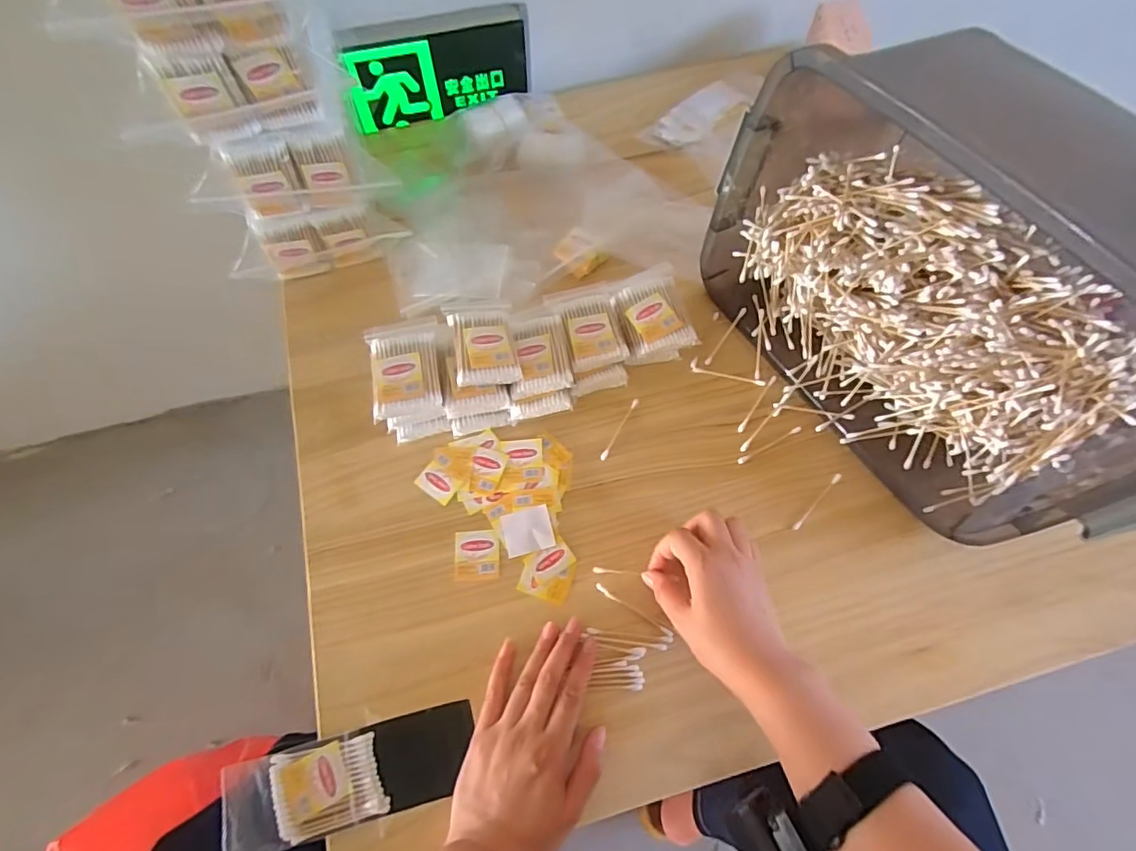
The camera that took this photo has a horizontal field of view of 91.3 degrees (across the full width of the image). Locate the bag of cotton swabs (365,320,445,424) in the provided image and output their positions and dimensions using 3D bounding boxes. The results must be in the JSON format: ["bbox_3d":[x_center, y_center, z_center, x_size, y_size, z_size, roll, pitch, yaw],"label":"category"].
[{"bbox_3d":[-0.146,-0.055,0.496,0.061,0.016,0.090,-12,66,-5],"label":"bag of cotton swabs"}]

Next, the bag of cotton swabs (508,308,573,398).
[{"bbox_3d":[-0.028,-0.070,0.518,0.055,0.015,0.084,-8,65,-3],"label":"bag of cotton swabs"}]

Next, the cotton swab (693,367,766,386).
[{"bbox_3d":[0.160,-0.049,0.553,0.071,0.004,0.006,13,69,7],"label":"cotton swab"}]

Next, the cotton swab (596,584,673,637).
[{"bbox_3d":[0.055,0.155,0.465,0.072,0.005,0.006,31,72,14],"label":"cotton swab"}]

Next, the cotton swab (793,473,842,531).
[{"bbox_3d":[0.225,0.069,0.501,0.006,0.004,0.069,41,74,16],"label":"cotton swab"}]

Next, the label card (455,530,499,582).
[{"bbox_3d":[-0.080,0.114,0.490,0.039,0.004,0.042,-4,68,0],"label":"label card"}]

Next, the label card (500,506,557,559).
[{"bbox_3d":[-0.036,0.094,0.496,0.043,0.006,0.038,-15,68,-5],"label":"label card"}]

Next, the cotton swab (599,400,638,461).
[{"bbox_3d":[0.050,0.003,0.534,0.006,0.004,0.072,28,71,12],"label":"cotton swab"}]

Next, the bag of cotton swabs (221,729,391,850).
[{"bbox_3d":[-0.197,0.274,0.415,0.111,0.016,0.062,-15,68,-4],"label":"bag of cotton swabs"}]

